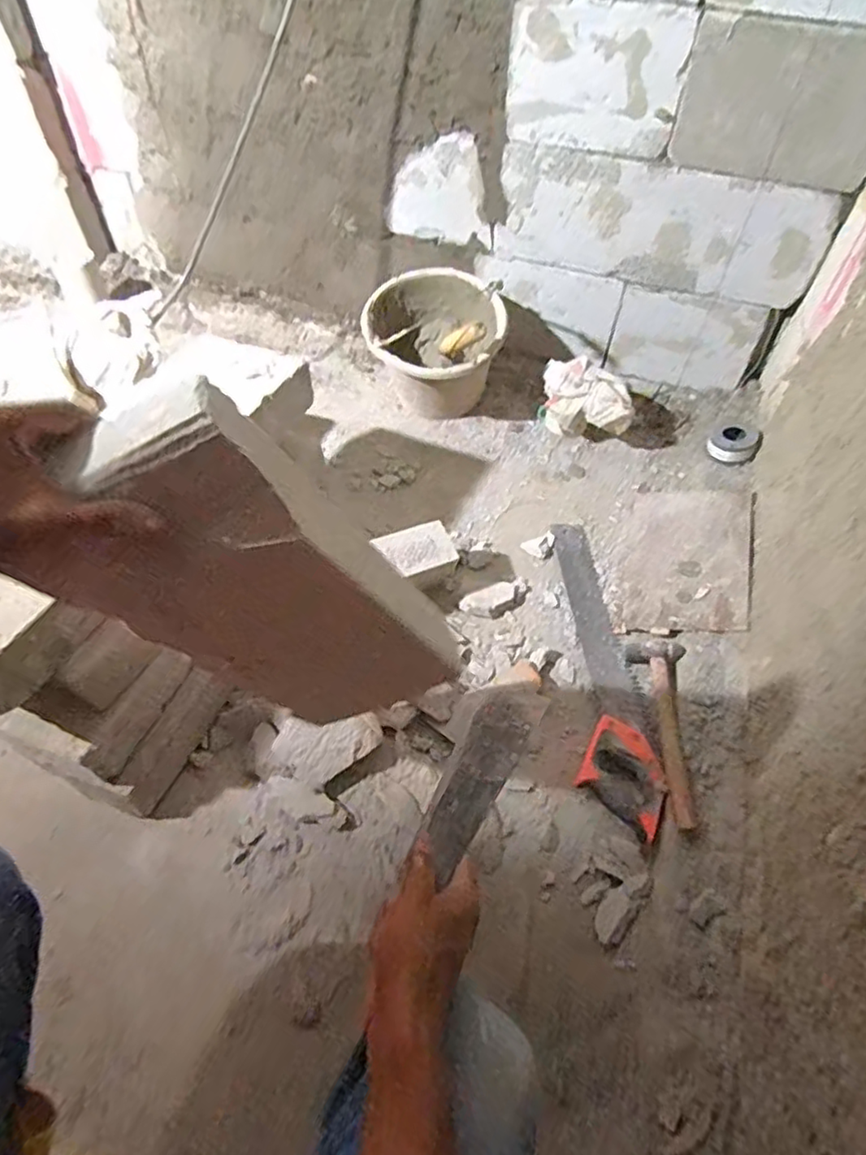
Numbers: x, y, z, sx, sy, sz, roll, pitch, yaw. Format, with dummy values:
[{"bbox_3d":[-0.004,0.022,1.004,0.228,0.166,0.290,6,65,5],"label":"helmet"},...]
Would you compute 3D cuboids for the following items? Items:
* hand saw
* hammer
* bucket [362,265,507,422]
[{"bbox_3d":[0.272,0.122,1.004,0.125,0.036,0.564,4,53,0],"label":"hand saw"},{"bbox_3d":[0.341,0.214,0.908,0.073,0.031,0.289,4,53,0],"label":"hammer"},{"bbox_3d":[-0.002,-0.459,1.294,0.268,0.225,0.280,0,53,-3],"label":"bucket"}]

